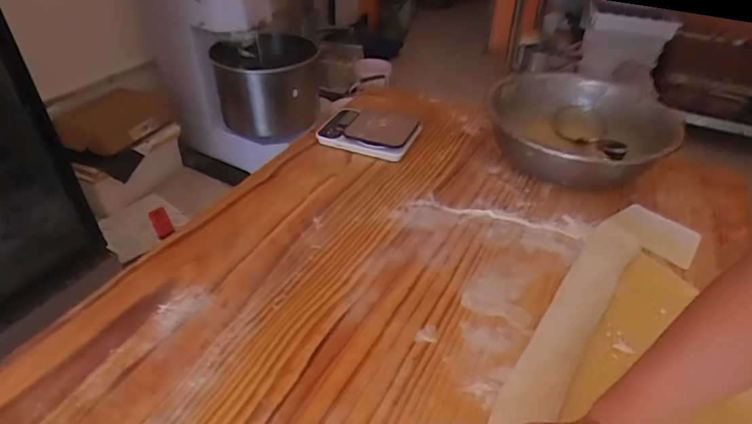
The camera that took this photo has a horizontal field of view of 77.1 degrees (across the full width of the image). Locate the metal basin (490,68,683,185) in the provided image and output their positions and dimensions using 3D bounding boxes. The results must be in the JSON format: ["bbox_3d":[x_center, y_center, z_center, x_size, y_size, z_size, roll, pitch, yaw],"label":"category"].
[{"bbox_3d":[0.321,-0.127,0.769,0.249,0.096,0.249,1,38,-1],"label":"metal basin"}]

